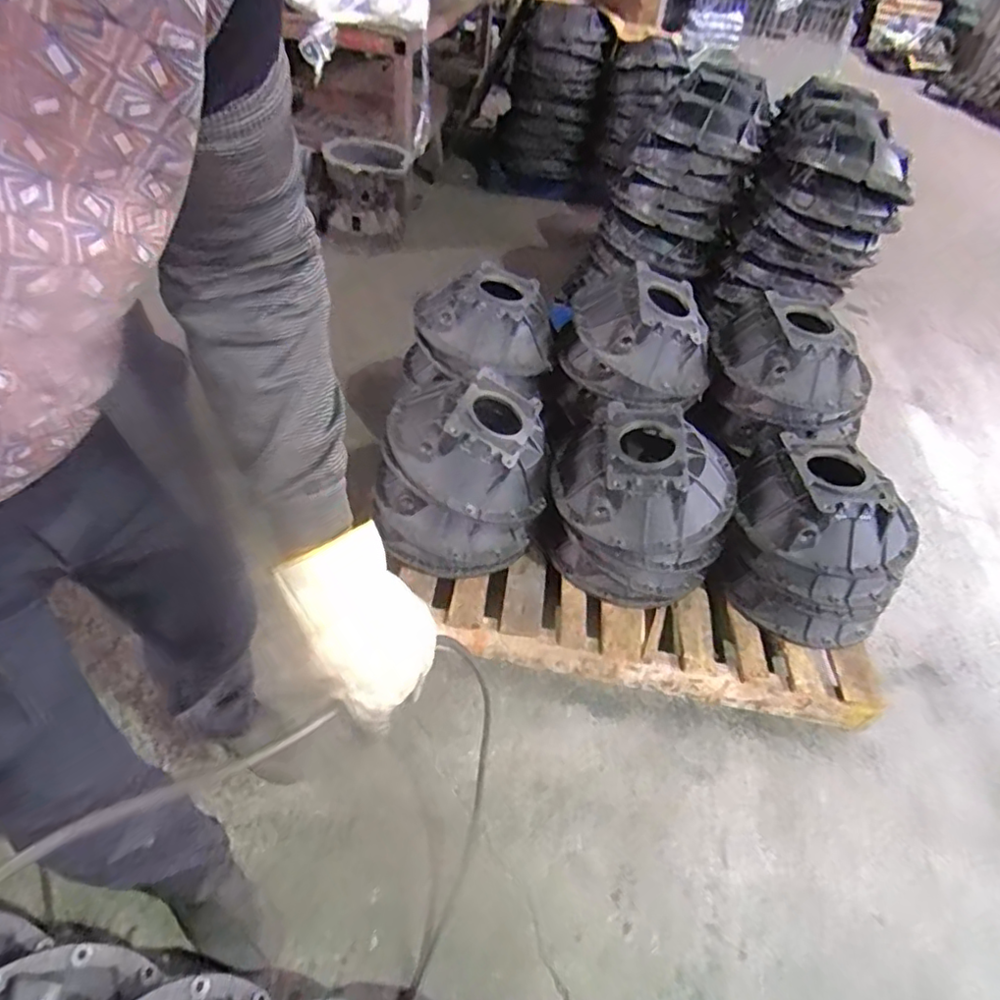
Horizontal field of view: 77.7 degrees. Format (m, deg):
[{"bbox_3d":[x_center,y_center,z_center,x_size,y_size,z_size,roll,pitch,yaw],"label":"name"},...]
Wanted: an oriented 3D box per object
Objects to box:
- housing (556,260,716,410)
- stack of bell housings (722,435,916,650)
[{"bbox_3d":[0.335,-0.399,1.502,0.377,0.198,0.306,25,46,15],"label":"housing"},{"bbox_3d":[0.684,0.082,1.347,0.376,0.316,0.315,19,45,9],"label":"stack of bell housings"}]

